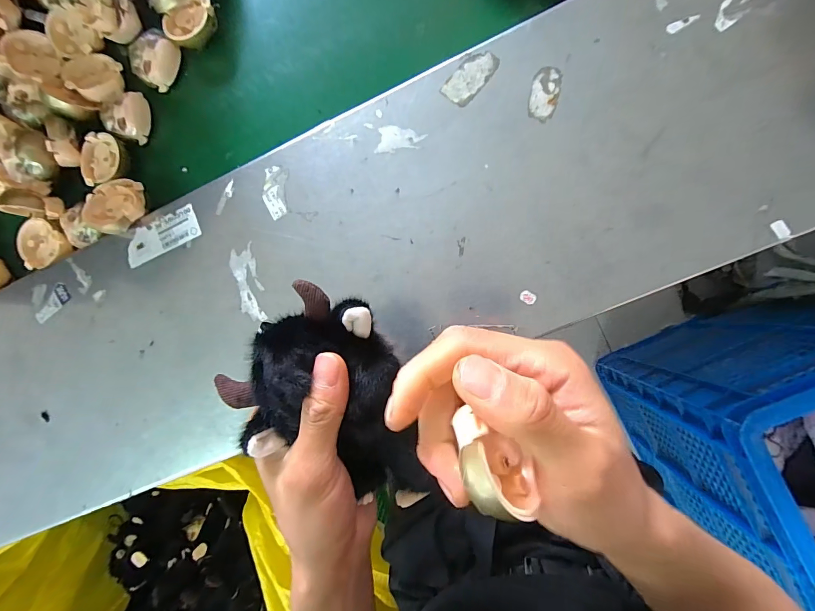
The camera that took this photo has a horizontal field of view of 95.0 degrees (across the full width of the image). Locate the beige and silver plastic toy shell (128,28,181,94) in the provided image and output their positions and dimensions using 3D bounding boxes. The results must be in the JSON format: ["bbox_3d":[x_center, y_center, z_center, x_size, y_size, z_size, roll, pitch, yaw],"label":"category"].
[{"bbox_3d":[-0.247,-0.240,0.365,0.040,0.020,0.047,20,93,8],"label":"beige and silver plastic toy shell"}]

